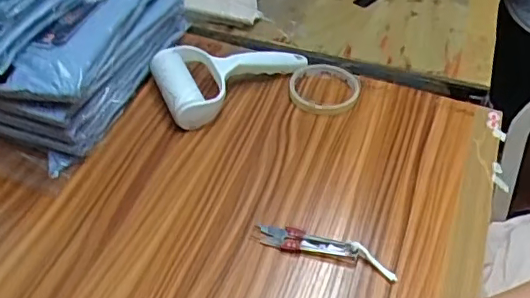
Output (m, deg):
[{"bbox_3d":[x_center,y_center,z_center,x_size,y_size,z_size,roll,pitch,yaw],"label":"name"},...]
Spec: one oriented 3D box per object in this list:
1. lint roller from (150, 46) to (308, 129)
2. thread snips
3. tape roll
[{"bbox_3d":[-0.036,-0.091,0.690,0.184,0.042,0.111,-17,48,-18],"label":"lint roller"},{"bbox_3d":[0.059,0.093,0.537,0.131,0.012,0.026,13,46,11],"label":"thread snips"},{"bbox_3d":[0.073,-0.072,0.698,0.084,0.017,0.088,1,45,-1],"label":"tape roll"}]

